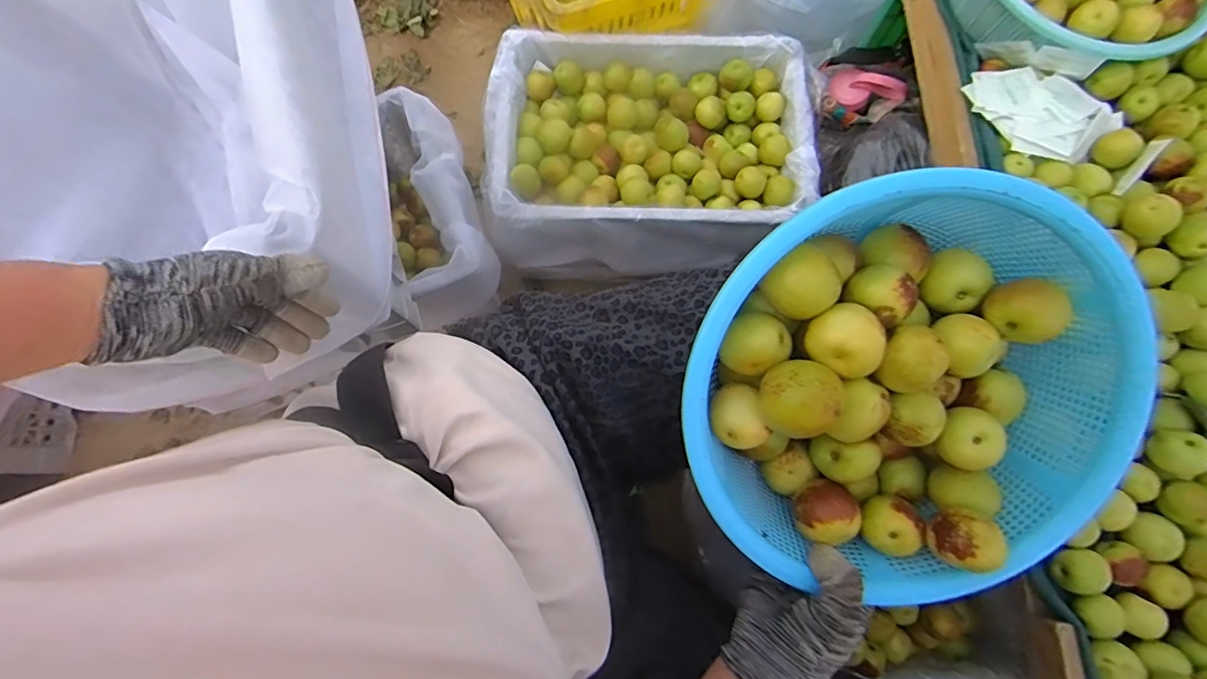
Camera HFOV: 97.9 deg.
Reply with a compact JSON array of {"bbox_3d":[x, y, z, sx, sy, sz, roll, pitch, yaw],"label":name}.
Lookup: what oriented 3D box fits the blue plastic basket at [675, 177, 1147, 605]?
[{"bbox_3d":[0.184,0.031,0.341,0.263,0.105,0.257,19,107,-4],"label":"blue plastic basket"}]

